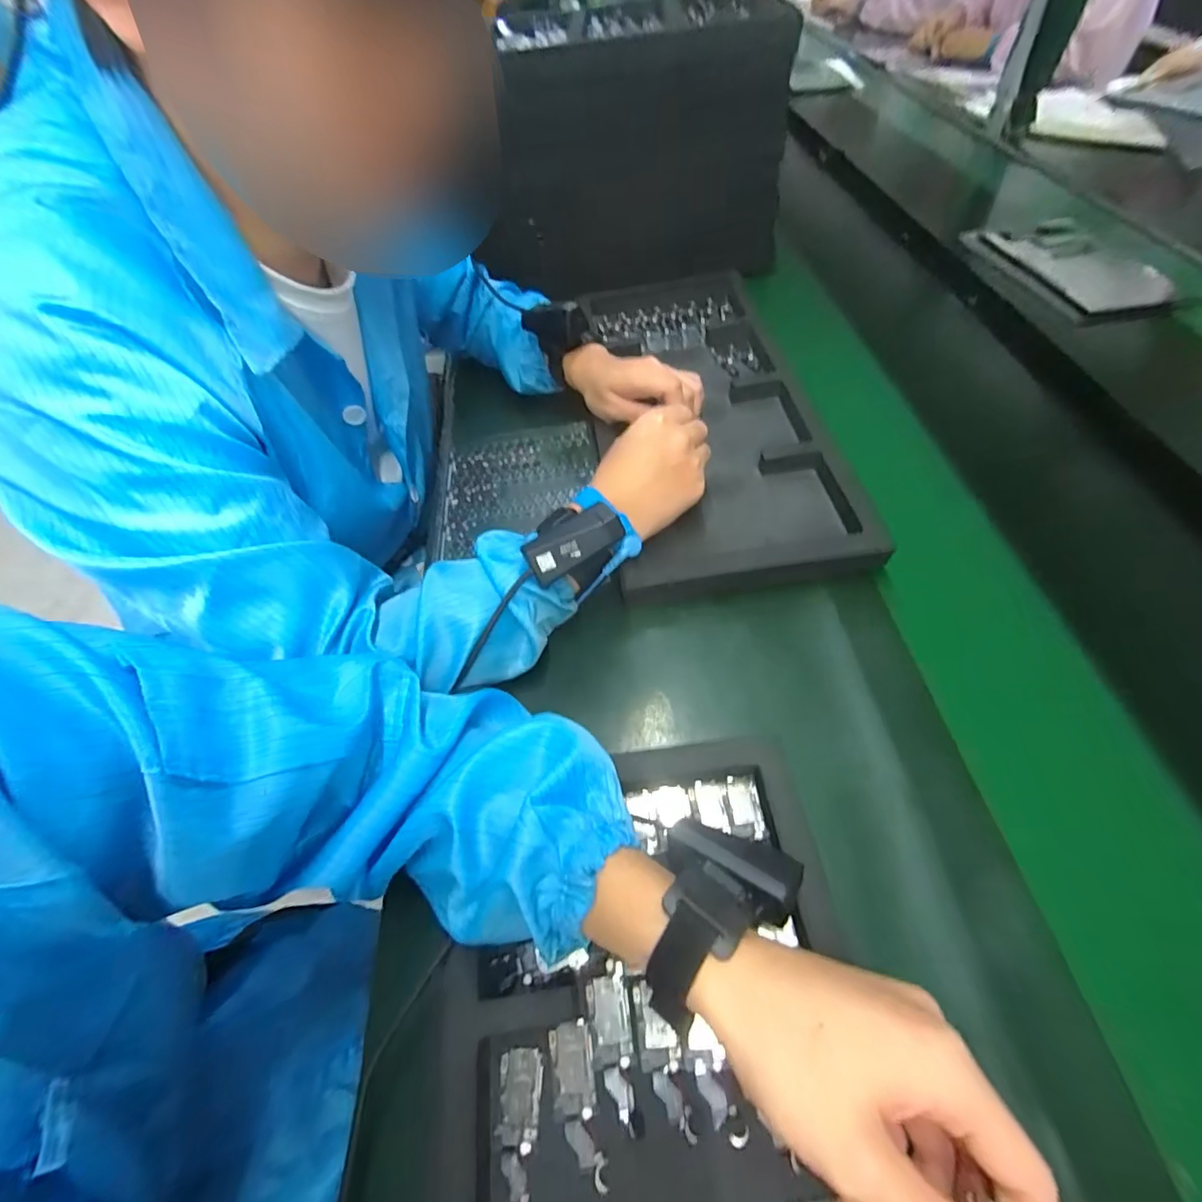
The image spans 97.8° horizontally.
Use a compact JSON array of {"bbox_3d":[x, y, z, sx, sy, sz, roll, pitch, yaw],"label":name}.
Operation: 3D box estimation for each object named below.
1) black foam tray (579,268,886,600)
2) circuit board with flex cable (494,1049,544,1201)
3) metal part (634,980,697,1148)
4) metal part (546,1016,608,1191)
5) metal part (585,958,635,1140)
[{"bbox_3d":[0.102,-0.215,0.569,0.219,0.035,0.508,-5,54,-1],"label":"black foam tray"},{"bbox_3d":[-0.042,0.267,0.264,0.022,0.007,0.061,-1,54,1],"label":"circuit board with flex cable"},{"bbox_3d":[0.031,0.238,0.273,0.021,0.005,0.063,-7,54,-3],"label":"metal part"},{"bbox_3d":[-0.013,0.256,0.268,0.022,0.006,0.063,-9,55,-5],"label":"metal part"},{"bbox_3d":[0.005,0.236,0.281,0.021,0.006,0.067,-7,54,-3],"label":"metal part"}]

